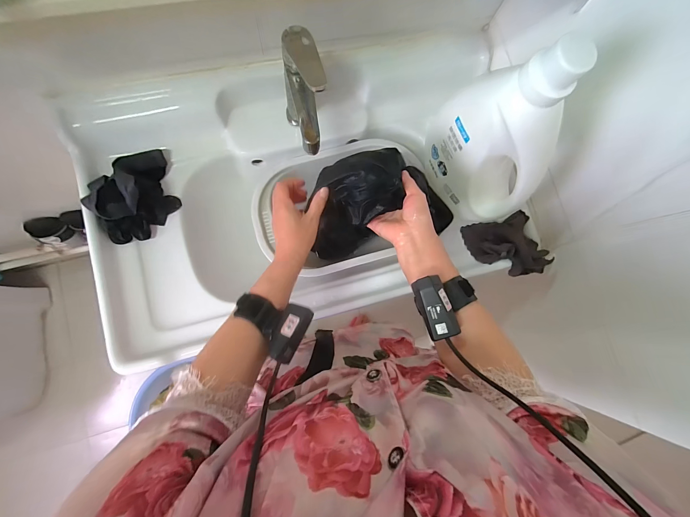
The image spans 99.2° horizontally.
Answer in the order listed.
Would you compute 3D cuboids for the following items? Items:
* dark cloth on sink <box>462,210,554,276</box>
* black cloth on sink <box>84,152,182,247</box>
[{"bbox_3d":[0.316,-0.023,0.577,0.121,0.074,0.123,-13,86,-6],"label":"dark cloth on sink"},{"bbox_3d":[-0.373,-0.114,0.520,0.116,0.068,0.156,-16,87,-6],"label":"black cloth on sink"}]

